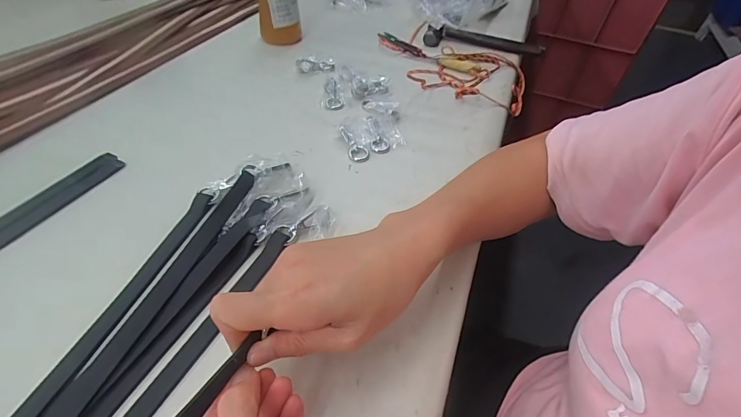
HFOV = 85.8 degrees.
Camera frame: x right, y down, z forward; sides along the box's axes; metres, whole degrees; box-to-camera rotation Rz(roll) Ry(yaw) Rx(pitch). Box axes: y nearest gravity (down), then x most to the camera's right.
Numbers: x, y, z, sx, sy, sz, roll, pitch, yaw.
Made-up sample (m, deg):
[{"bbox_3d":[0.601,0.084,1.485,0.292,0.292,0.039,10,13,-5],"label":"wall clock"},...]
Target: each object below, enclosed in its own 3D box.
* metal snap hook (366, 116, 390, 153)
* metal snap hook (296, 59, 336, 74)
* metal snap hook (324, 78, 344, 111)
[{"bbox_3d":[0.006,-0.087,0.467,0.022,0.004,0.053,-11,65,-15],"label":"metal snap hook"},{"bbox_3d":[-0.079,-0.205,0.574,0.053,0.012,0.019,-7,48,-14],"label":"metal snap hook"},{"bbox_3d":[-0.049,-0.151,0.523,0.023,0.007,0.057,-6,61,-11],"label":"metal snap hook"}]

